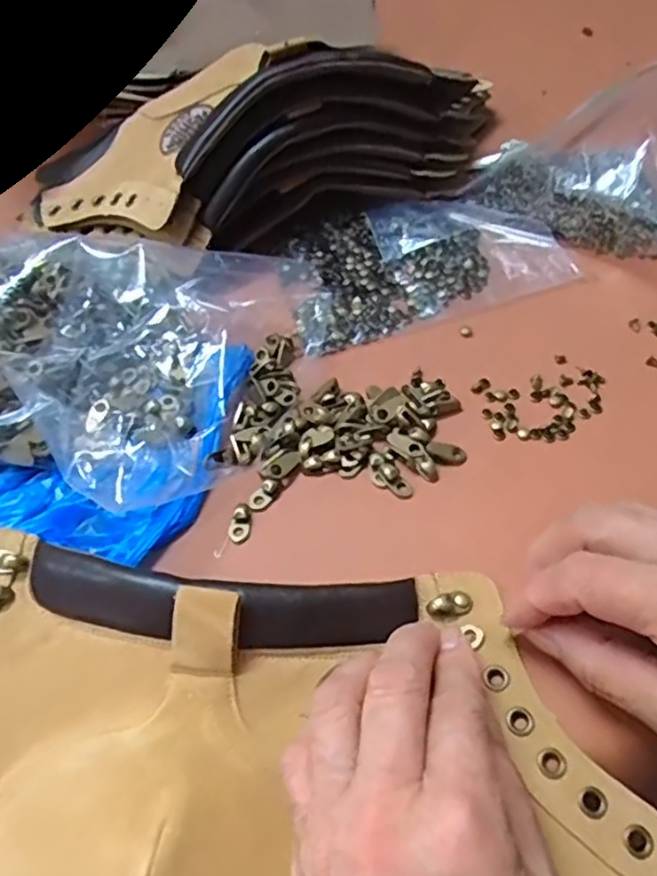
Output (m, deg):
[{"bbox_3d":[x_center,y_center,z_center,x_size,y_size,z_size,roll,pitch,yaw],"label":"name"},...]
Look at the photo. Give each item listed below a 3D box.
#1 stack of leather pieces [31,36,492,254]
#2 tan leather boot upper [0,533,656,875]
[{"bbox_3d":[-0.042,-0.185,0.397,0.277,0.083,0.126,-19,55,-8],"label":"stack of leather pieces"},{"bbox_3d":[-0.046,0.110,0.231,0.301,0.054,0.138,1,55,5],"label":"tan leather boot upper"}]

